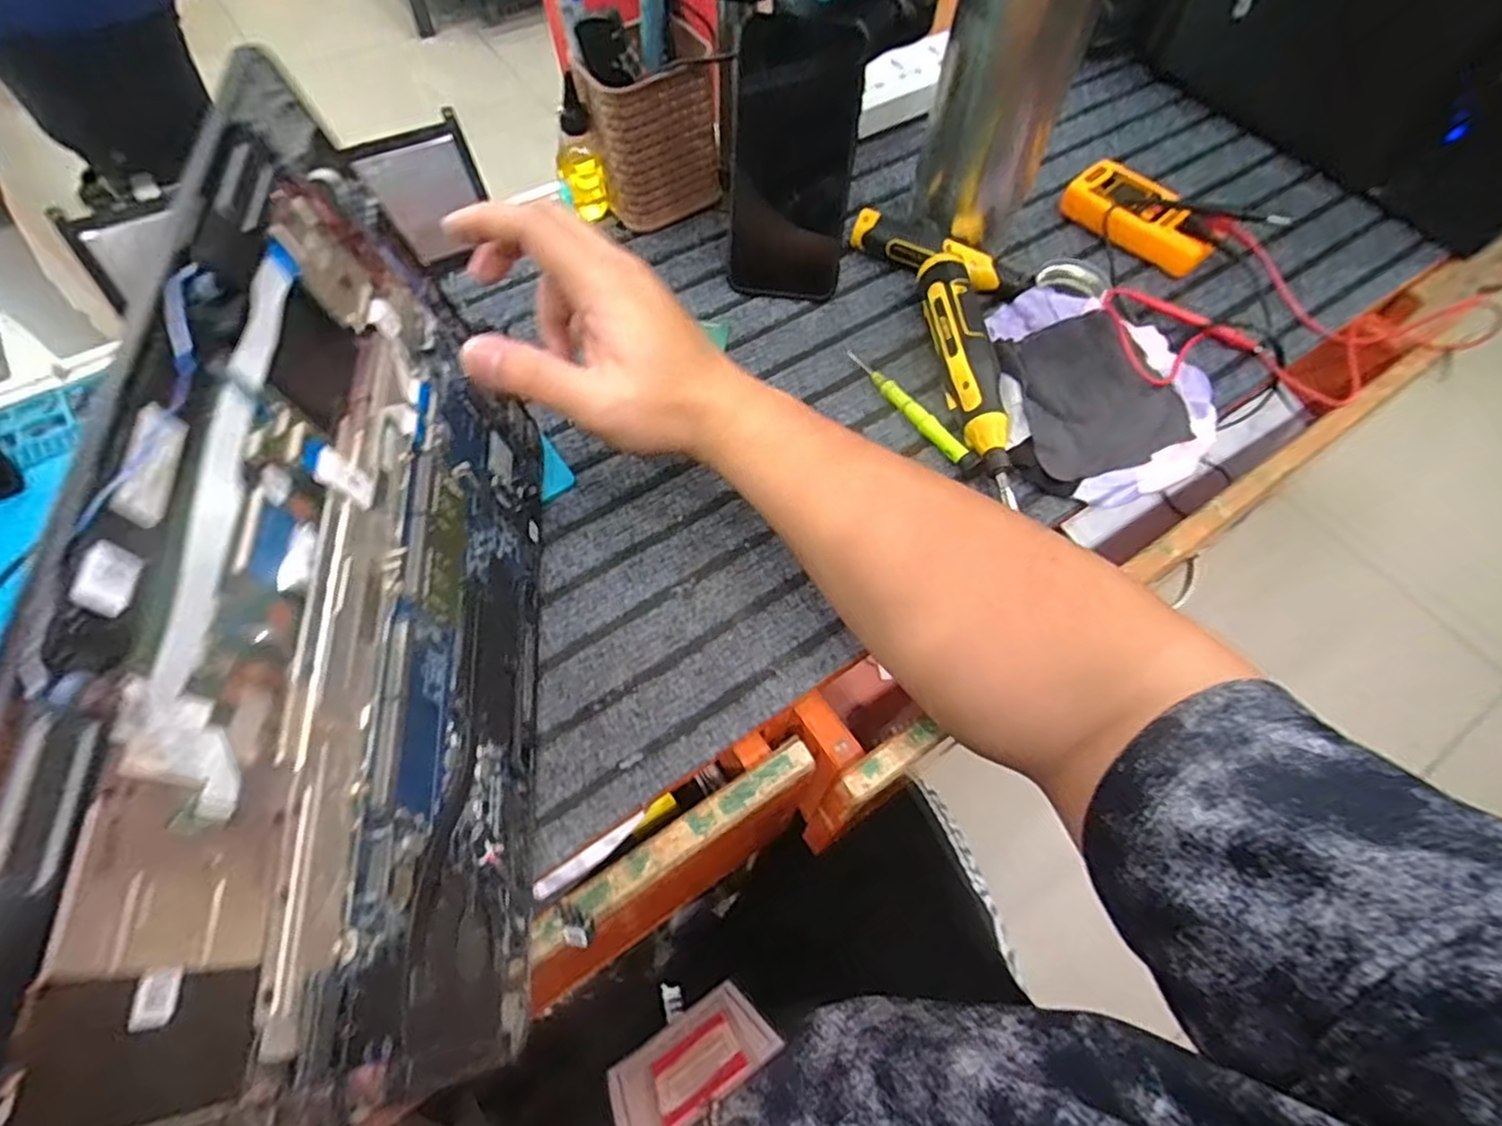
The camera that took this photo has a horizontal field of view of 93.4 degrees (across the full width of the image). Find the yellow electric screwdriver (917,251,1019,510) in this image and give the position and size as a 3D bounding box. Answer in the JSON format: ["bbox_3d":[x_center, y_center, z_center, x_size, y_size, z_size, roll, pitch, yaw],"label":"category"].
[{"bbox_3d":[0.140,-0.130,0.467,0.034,0.036,0.188,-1,61,-2],"label":"yellow electric screwdriver"}]

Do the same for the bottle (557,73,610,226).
[{"bbox_3d":[-0.127,-0.303,0.522,0.035,0.089,0.031,-12,61,-8],"label":"bottle"}]

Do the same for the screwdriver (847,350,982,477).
[{"bbox_3d":[0.105,-0.102,0.467,0.011,0.016,0.126,-29,65,-17],"label":"screwdriver"}]

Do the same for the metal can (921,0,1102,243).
[{"bbox_3d":[0.169,-0.316,0.485,0.085,0.201,0.073,15,61,7],"label":"metal can"}]

